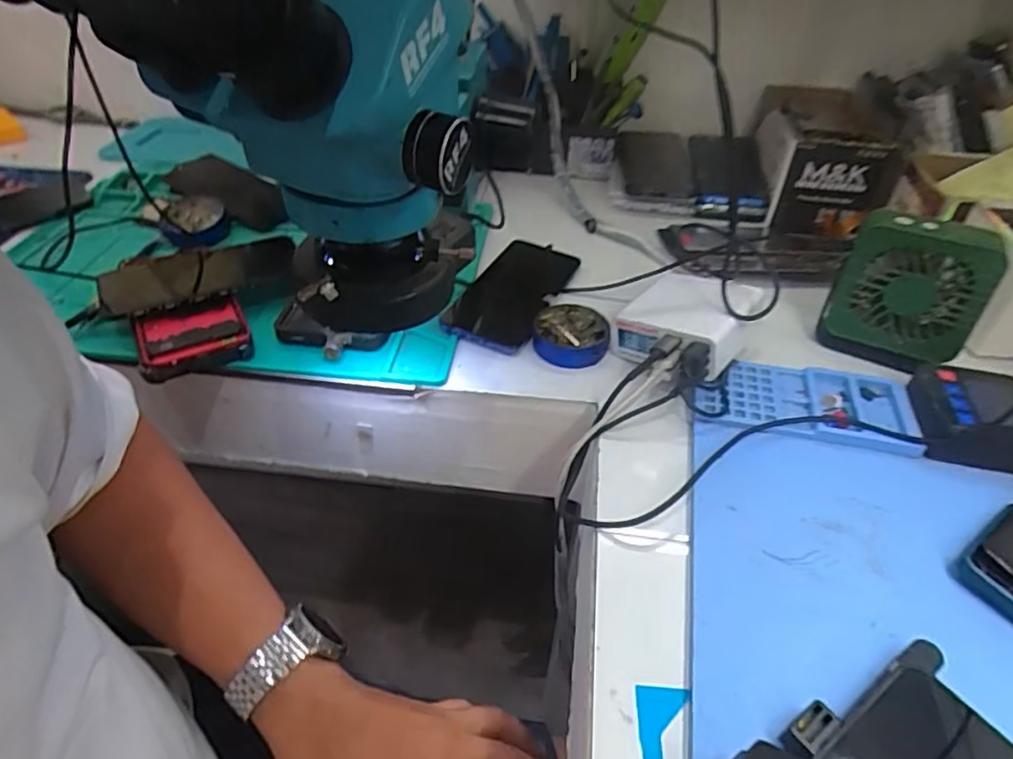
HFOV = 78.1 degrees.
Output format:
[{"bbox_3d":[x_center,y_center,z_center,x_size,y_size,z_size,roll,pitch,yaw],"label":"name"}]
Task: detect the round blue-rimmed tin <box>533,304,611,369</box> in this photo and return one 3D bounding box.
[{"bbox_3d":[0.053,-0.039,0.511,0.060,0.016,0.061,5,42,4],"label":"round blue-rimmed tin"}]

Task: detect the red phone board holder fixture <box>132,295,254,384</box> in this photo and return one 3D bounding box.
[{"bbox_3d":[-0.247,-0.034,0.494,0.077,0.023,0.070,-19,46,-21],"label":"red phone board holder fixture"}]

